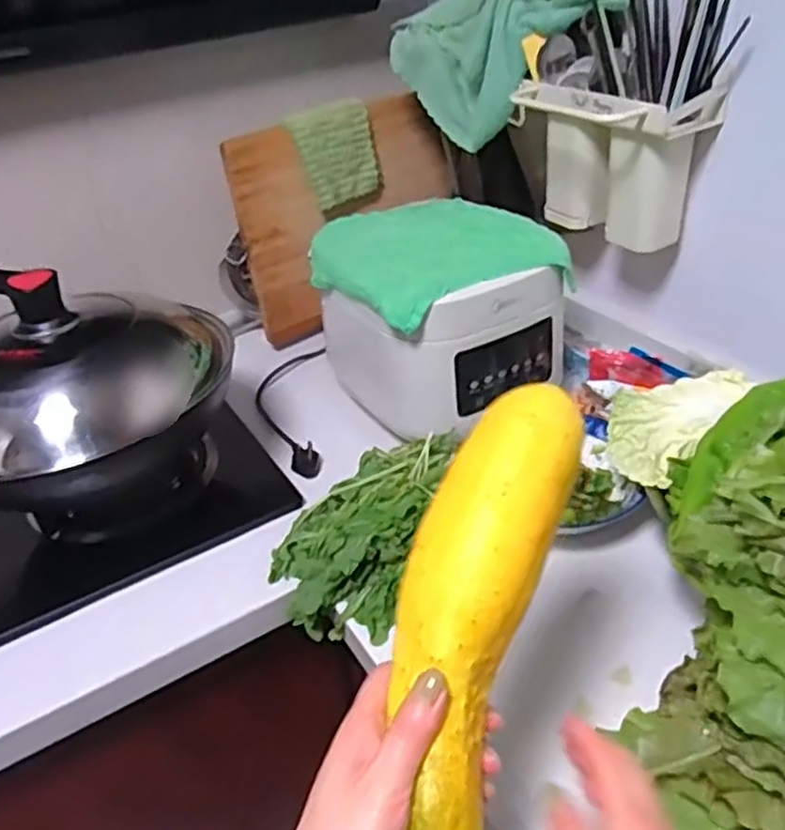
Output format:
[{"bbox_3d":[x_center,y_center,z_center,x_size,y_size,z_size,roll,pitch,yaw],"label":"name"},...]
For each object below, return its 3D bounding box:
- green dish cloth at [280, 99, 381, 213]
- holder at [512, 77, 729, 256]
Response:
[{"bbox_3d":[-0.071,-0.349,0.973,0.115,0.123,0.015,-32,26,-24],"label":"green dish cloth"},{"bbox_3d":[0.241,-0.288,0.830,0.121,0.156,0.199,-20,37,-19],"label":"holder"}]

